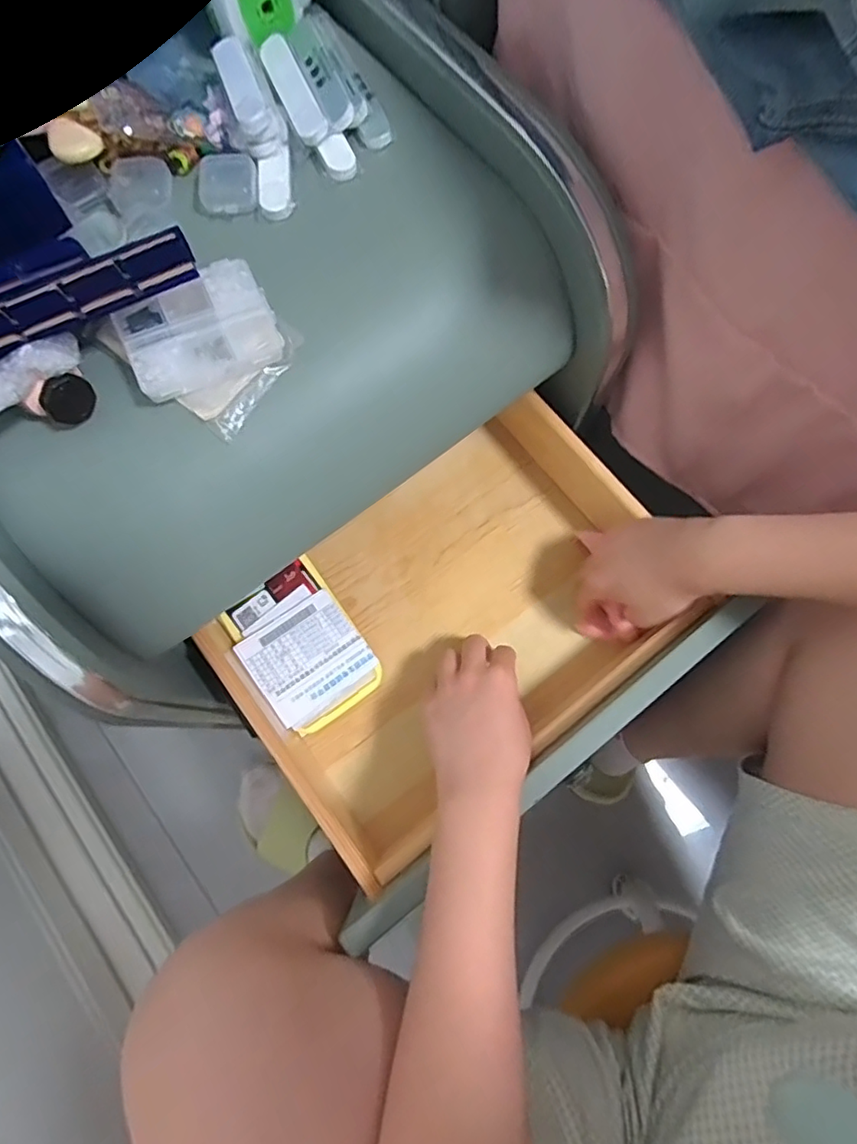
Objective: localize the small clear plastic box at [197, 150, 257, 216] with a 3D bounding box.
[{"bbox_3d":[-0.126,-0.242,0.359,0.036,0.008,0.042,-7,75,-1],"label":"small clear plastic box"}]

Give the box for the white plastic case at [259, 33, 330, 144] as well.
[{"bbox_3d":[-0.088,-0.312,0.372,0.021,0.012,0.078,-25,76,-6],"label":"white plastic case"}]

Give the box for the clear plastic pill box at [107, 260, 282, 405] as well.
[{"bbox_3d":[-0.129,-0.137,0.323,0.081,0.013,0.059,-28,76,-7],"label":"clear plastic pill box"}]

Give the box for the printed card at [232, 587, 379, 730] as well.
[{"bbox_3d":[-0.097,0.066,0.458,0.084,0.005,0.078,-35,80,-15],"label":"printed card"}]

